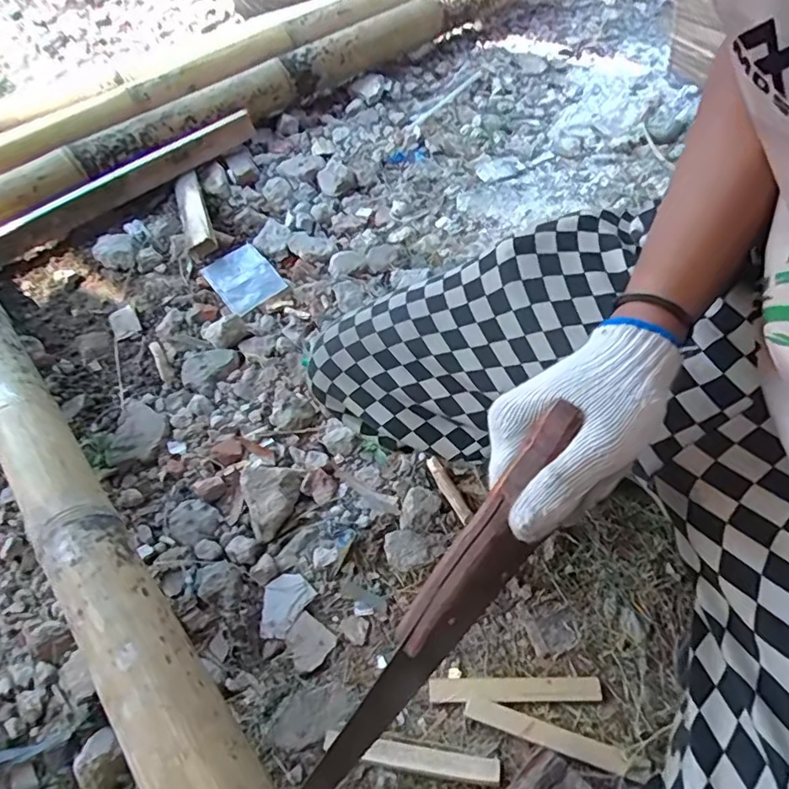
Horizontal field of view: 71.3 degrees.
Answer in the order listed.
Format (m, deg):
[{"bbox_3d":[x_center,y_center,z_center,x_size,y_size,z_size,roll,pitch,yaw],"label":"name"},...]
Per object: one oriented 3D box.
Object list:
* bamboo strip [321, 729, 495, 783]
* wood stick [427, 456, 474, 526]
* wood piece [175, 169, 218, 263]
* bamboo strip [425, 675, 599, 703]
[{"bbox_3d":[0.013,0.347,0.529,0.169,0.008,0.022,3,43,13],"label":"bamboo strip"},{"bbox_3d":[0.070,0.119,0.700,0.020,0.015,0.101,-25,56,-10],"label":"wood stick"},{"bbox_3d":[-0.374,-0.340,1.032,0.051,0.042,0.229,-19,56,-8],"label":"wood piece"},{"bbox_3d":[0.119,0.295,0.552,0.166,0.004,0.023,-4,44,7],"label":"bamboo strip"}]

